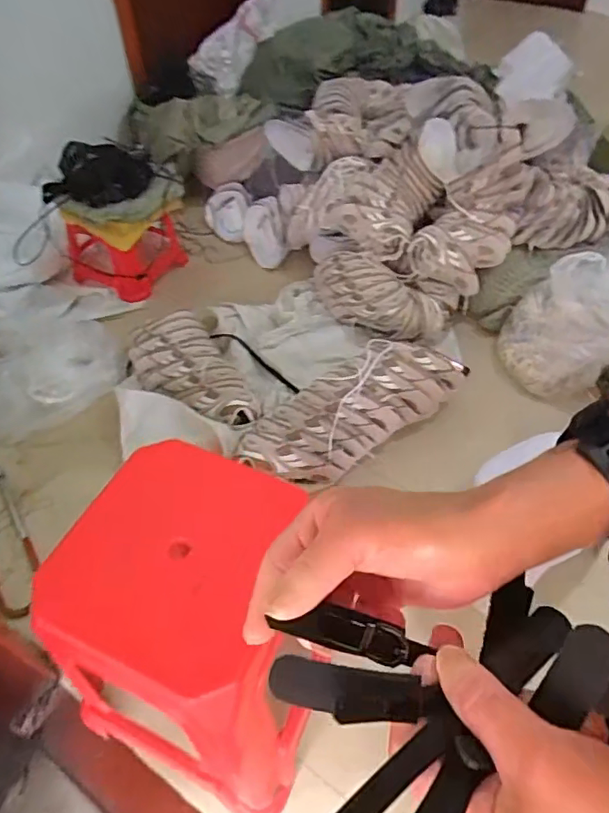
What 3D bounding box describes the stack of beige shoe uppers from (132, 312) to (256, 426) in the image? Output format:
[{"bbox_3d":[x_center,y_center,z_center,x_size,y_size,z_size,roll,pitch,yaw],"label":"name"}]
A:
[{"bbox_3d":[-0.294,-0.091,1.376,0.232,0.098,0.411,-24,53,-19],"label":"stack of beige shoe uppers"}]

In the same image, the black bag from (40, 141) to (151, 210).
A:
[{"bbox_3d":[-0.610,-0.688,1.602,0.338,0.156,0.126,-27,54,-21],"label":"black bag"}]

